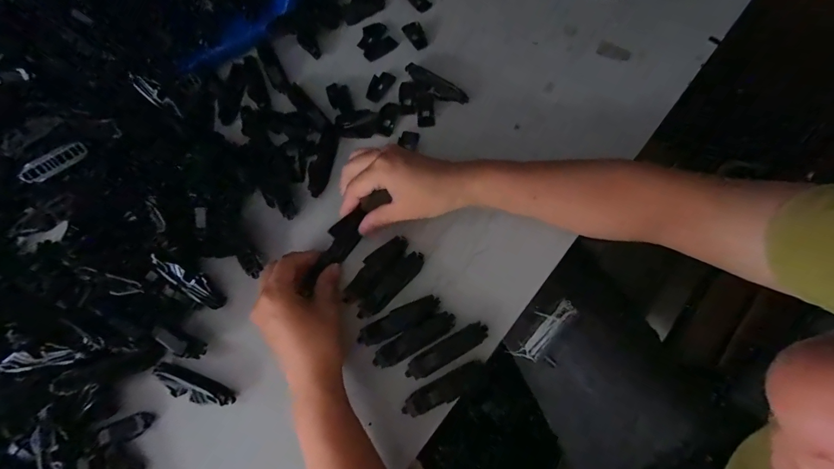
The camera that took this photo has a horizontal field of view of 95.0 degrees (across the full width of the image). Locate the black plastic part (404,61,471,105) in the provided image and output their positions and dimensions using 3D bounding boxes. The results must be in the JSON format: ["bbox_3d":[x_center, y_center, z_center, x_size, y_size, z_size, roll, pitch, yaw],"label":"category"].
[{"bbox_3d":[0.020,-0.166,0.424,0.077,0.013,0.020,36,77,13],"label":"black plastic part"}]

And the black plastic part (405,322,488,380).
[{"bbox_3d":[0.028,0.106,0.347,0.080,0.004,0.020,-30,73,-7],"label":"black plastic part"}]

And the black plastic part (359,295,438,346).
[{"bbox_3d":[-0.016,0.079,0.353,0.079,0.006,0.020,-27,73,-7],"label":"black plastic part"}]

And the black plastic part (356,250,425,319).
[{"bbox_3d":[-0.025,0.048,0.367,0.022,0.006,0.081,40,78,14],"label":"black plastic part"}]

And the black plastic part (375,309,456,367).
[{"bbox_3d":[-0.002,0.096,0.350,0.081,0.004,0.020,-30,73,-8],"label":"black plastic part"}]

